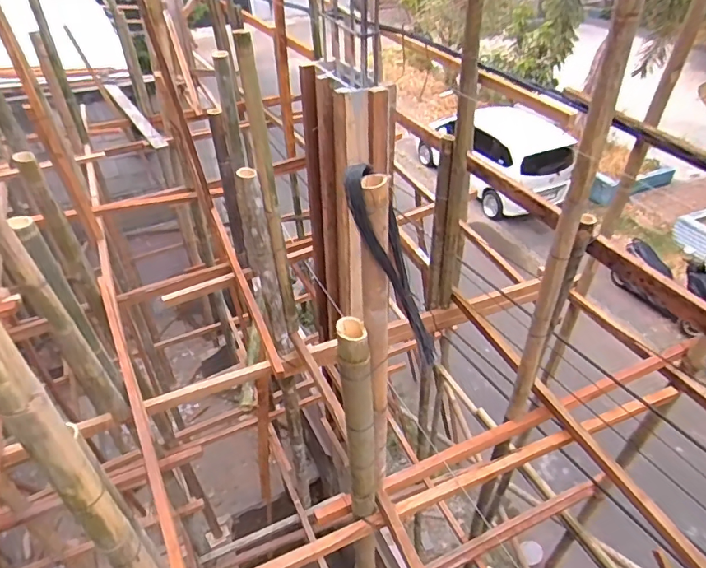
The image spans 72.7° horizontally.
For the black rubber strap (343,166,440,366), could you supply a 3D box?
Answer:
[{"bbox_3d":[0.093,-0.031,0.960,0.067,0.445,0.071,-3,30,45],"label":"black rubber strap"}]

